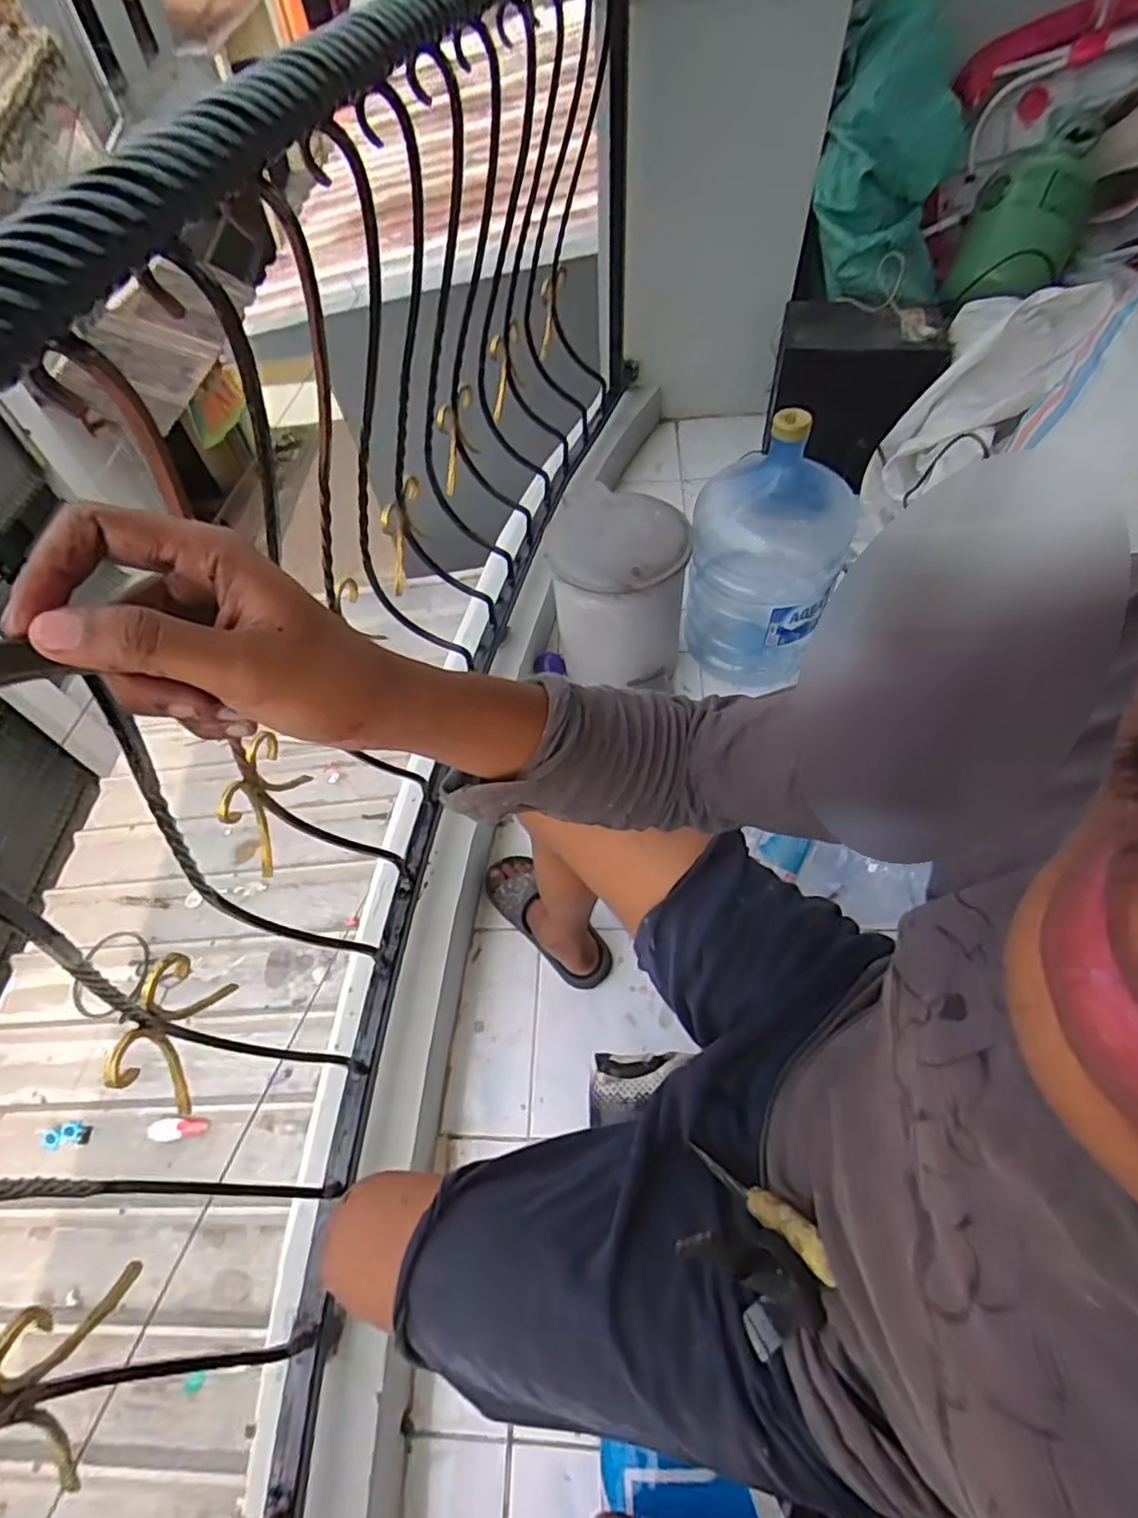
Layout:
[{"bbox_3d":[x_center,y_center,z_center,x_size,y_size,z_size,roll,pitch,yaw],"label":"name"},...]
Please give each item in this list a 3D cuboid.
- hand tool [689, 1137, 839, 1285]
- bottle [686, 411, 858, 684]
[{"bbox_3d":[0.125,0.293,0.433,0.017,0.156,0.030,-35,86,-18],"label":"hand tool"},{"bbox_3d":[0.364,-0.376,1.181,0.268,0.426,0.275,18,59,15],"label":"bottle"}]

